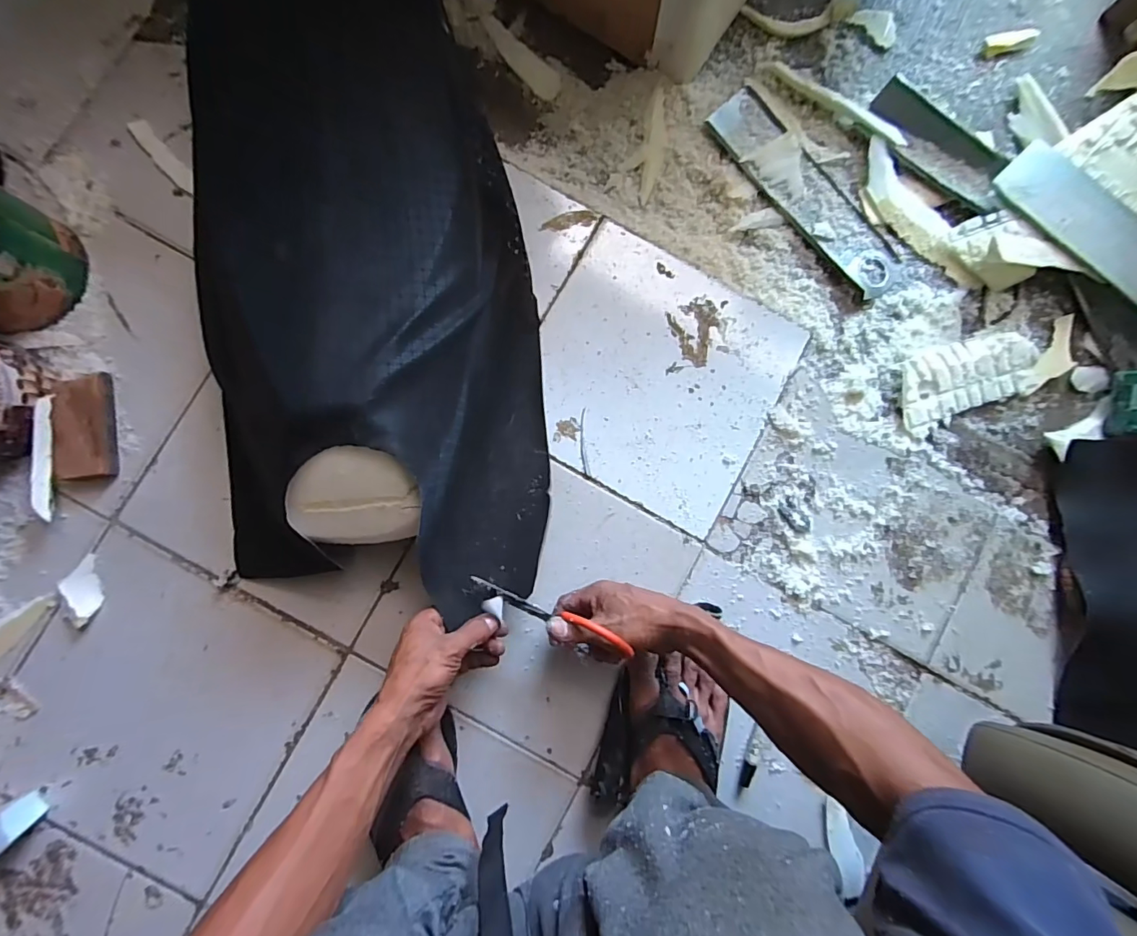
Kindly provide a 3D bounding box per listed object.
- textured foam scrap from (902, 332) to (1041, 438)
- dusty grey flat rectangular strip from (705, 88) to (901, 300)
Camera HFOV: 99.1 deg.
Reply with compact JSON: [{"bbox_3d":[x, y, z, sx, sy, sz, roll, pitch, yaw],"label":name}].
[{"bbox_3d":[0.496,-0.113,0.602,0.187,0.011,0.087,-20,87,-4],"label":"textured foam scrap"},{"bbox_3d":[0.302,-0.346,0.611,0.075,0.007,0.304,-41,89,-5],"label":"dusty grey flat rectangular strip"}]

